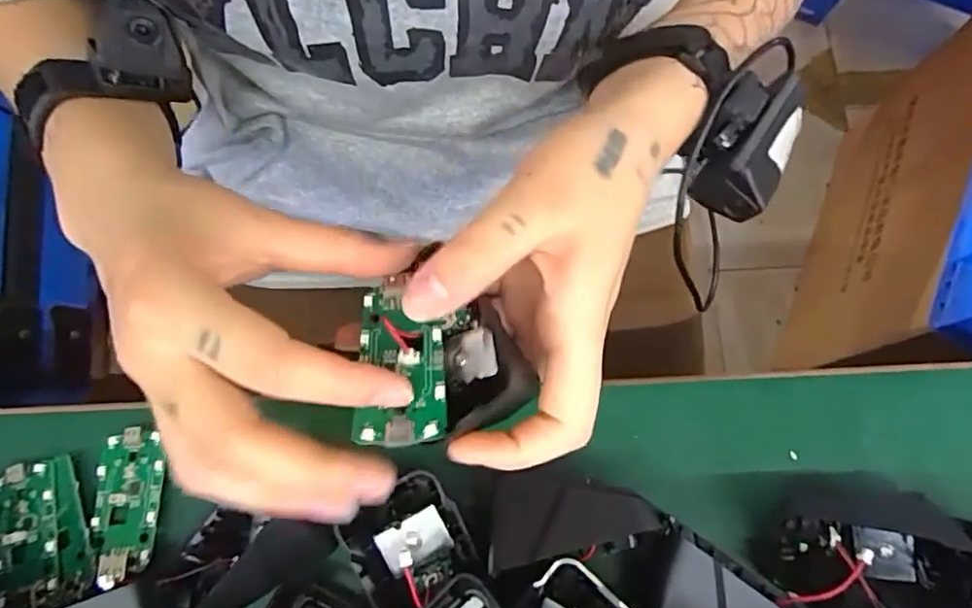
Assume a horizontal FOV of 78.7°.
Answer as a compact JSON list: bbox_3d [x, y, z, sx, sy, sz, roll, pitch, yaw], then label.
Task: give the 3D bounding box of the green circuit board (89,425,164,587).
[{"bbox_3d":[-0.160,0.089,0.263,0.030,0.010,0.063,-8,75,-1],"label":"green circuit board"}]

